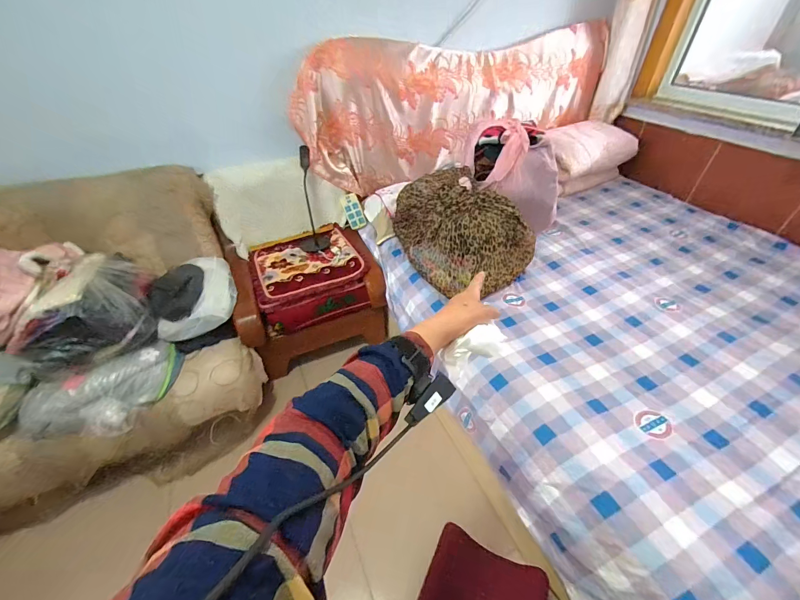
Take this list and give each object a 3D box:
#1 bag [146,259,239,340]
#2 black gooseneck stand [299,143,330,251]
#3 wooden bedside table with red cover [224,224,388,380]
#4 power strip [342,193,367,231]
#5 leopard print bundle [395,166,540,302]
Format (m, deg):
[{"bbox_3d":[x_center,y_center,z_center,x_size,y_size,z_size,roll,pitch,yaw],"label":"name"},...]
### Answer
[{"bbox_3d":[-0.860,-0.032,1.437,0.247,0.210,0.414,3,42,5],"label":"bag"},{"bbox_3d":[-0.453,-0.520,1.745,0.159,0.540,0.122,6,14,35],"label":"black gooseneck stand"},{"bbox_3d":[-0.471,-0.048,1.756,0.679,0.347,0.590,-17,44,-16],"label":"wooden bedside table with red cover"},{"bbox_3d":[-0.254,-0.488,1.845,0.091,0.190,0.034,-19,10,3],"label":"power strip"},{"bbox_3d":[0.259,-0.321,1.472,0.438,0.339,0.544,-23,46,-21],"label":"leopard print bundle"}]

